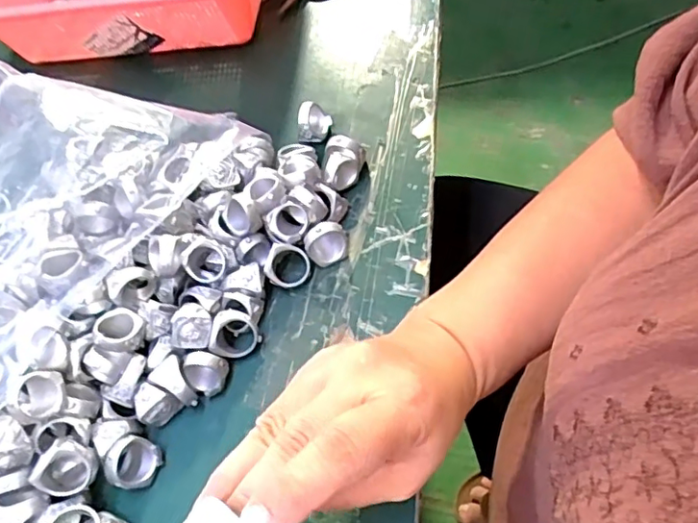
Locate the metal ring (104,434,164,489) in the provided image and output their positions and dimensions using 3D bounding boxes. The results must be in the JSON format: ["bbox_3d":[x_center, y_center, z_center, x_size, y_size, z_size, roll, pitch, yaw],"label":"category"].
[{"bbox_3d":[-0.118,0.108,0.313,0.016,0.028,0.026,-20,39,46],"label":"metal ring"}]

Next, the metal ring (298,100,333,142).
[{"bbox_3d":[-0.024,-0.100,0.416,0.022,0.022,0.024,-5,59,9],"label":"metal ring"}]

